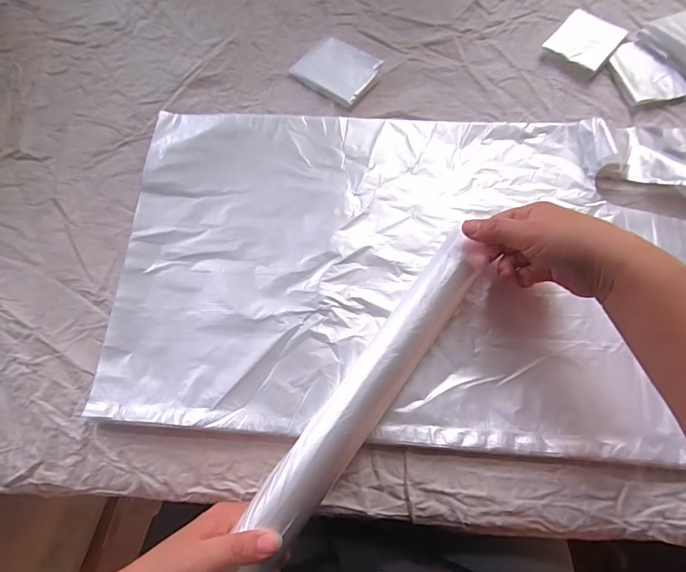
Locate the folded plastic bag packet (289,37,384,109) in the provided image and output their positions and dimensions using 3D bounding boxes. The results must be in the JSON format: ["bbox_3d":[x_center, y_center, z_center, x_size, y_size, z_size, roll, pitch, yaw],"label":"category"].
[{"bbox_3d":[-0.006,-0.241,0.459,0.085,0.013,0.064,35,76,13],"label":"folded plastic bag packet"}]

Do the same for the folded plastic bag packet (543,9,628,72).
[{"bbox_3d":[0.274,-0.278,0.462,0.064,0.009,0.082,37,77,13],"label":"folded plastic bag packet"}]

